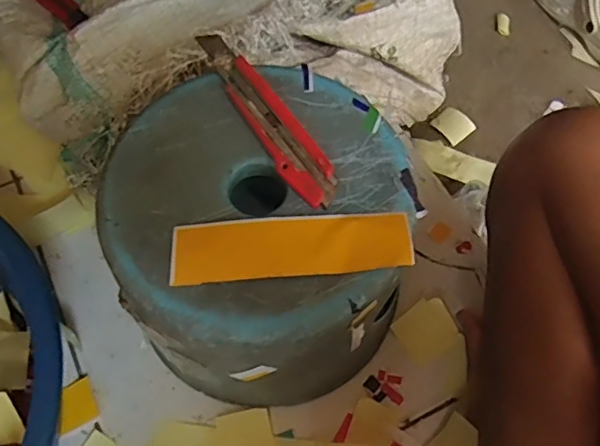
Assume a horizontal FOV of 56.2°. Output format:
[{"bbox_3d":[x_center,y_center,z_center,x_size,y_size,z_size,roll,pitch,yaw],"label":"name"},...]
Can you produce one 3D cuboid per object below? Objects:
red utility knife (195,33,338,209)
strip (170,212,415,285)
[{"bbox_3d":[-0.025,-0.082,0.423,0.032,0.016,0.168,-30,68,-13],"label":"red utility knife"},{"bbox_3d":[-0.006,0.014,0.378,0.157,0.004,0.046,-5,61,1],"label":"strip"}]

